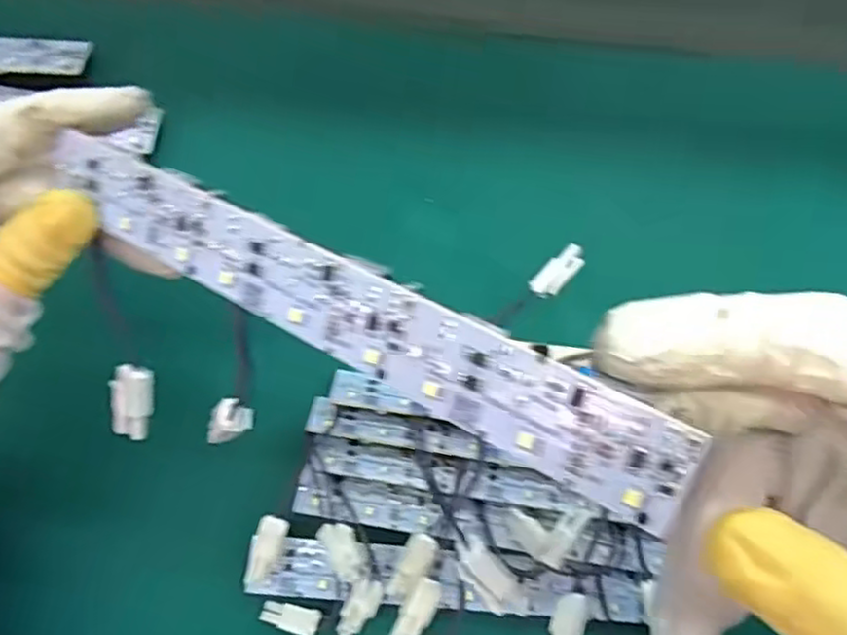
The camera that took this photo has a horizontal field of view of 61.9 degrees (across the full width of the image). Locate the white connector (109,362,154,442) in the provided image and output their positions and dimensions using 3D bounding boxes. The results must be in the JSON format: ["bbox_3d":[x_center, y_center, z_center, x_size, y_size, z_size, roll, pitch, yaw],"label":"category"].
[{"bbox_3d":[-0.098,0.030,0.239,0.012,0.008,0.028,8,113,0],"label":"white connector"}]

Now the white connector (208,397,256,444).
[{"bbox_3d":[-0.061,0.033,0.227,0.011,0.013,0.014,8,79,-1],"label":"white connector"}]

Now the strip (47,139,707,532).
[{"bbox_3d":[-0.024,-0.005,0.168,0.176,0.004,0.024,26,114,23],"label":"strip"}]

